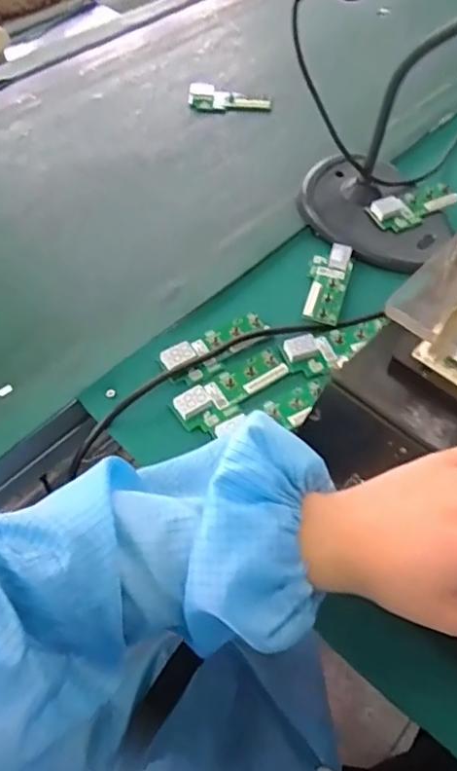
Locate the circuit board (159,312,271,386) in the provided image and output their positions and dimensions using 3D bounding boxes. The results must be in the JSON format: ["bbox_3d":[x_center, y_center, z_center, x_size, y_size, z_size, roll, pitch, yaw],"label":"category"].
[{"bbox_3d":[-0.009,-0.034,0.479,0.097,0.009,0.036,-27,58,-19],"label":"circuit board"}]

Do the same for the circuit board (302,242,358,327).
[{"bbox_3d":[0.091,-0.094,0.525,0.041,0.007,0.097,17,56,12],"label":"circuit board"}]

